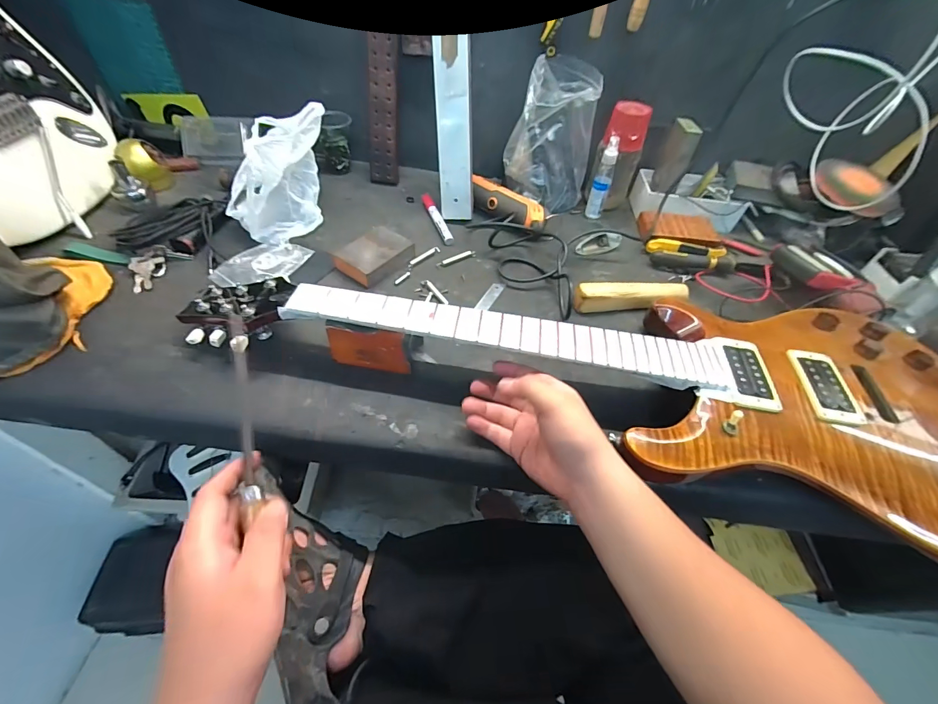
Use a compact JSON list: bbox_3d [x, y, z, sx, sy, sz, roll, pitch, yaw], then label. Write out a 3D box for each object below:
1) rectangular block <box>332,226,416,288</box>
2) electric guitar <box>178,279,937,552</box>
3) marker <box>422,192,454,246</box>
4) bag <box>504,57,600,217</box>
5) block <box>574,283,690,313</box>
[{"bbox_3d":[-0.141,-0.145,0.590,0.073,0.028,0.105,33,56,21],"label":"rectangular block"},{"bbox_3d":[0.136,-0.003,0.456,0.929,0.054,0.290,12,51,6],"label":"electric guitar"},{"bbox_3d":[-0.056,-0.232,0.678,0.018,0.013,0.137,-15,54,-16],"label":"marker"},{"bbox_3d":[0.138,-0.351,0.664,0.139,0.197,0.128,16,52,9],"label":"bag"},{"bbox_3d":[0.235,-0.080,0.558,0.169,0.029,0.036,-4,52,-7],"label":"block"}]

